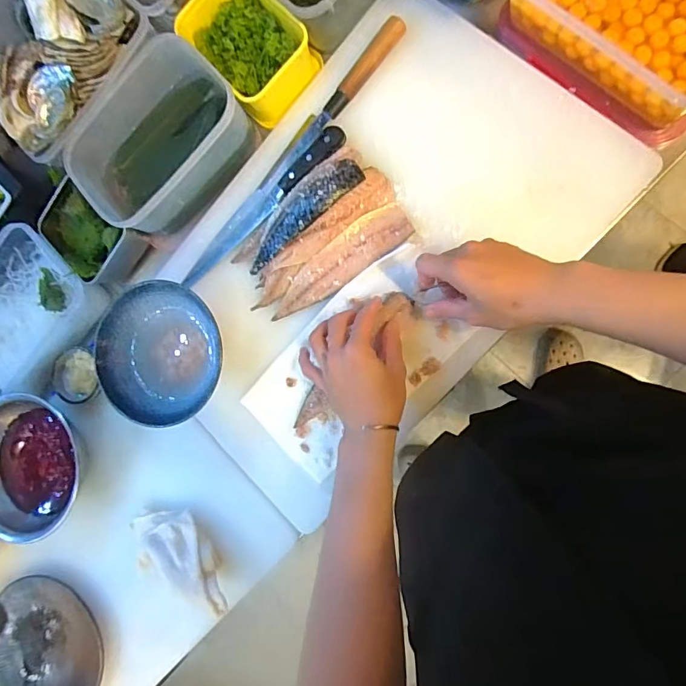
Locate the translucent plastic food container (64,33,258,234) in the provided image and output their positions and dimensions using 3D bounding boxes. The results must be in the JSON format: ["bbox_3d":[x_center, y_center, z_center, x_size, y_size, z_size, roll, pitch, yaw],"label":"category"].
[{"bbox_3d":[-0.241,-0.263,0.596,0.167,0.086,0.223,43,97,11],"label":"translucent plastic food container"}]

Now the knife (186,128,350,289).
[{"bbox_3d":[-0.109,-0.179,0.589,0.274,0.023,0.043,-39,80,9],"label":"knife"}]

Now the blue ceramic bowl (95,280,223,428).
[{"bbox_3d":[-0.229,0.012,0.578,0.171,0.060,0.172,-1,88,13],"label":"blue ceramic bowl"}]

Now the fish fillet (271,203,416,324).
[{"bbox_3d":[-0.008,-0.098,0.560,0.201,0.017,0.053,-35,80,10],"label":"fish fillet"}]

